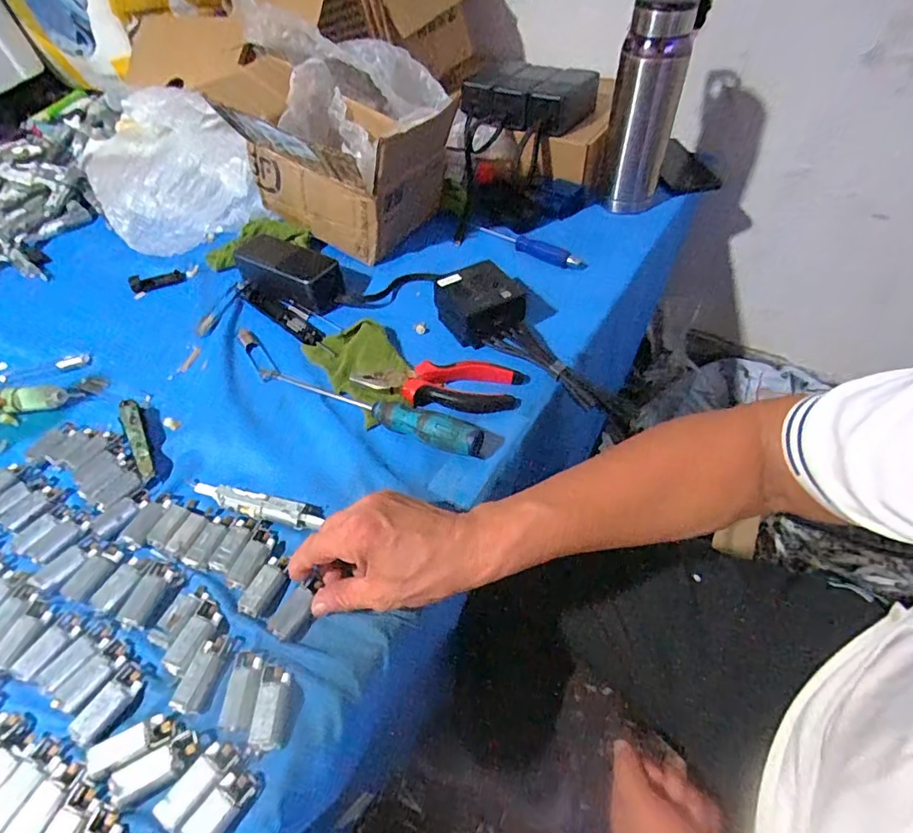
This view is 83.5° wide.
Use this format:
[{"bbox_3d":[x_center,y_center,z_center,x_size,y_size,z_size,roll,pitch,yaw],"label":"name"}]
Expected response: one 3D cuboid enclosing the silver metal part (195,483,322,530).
[{"bbox_3d":[-0.167,0.071,0.421,0.119,0.013,0.019,10,50,12],"label":"silver metal part"}]

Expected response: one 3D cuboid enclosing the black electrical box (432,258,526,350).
[{"bbox_3d":[0.028,-0.120,0.553,0.078,0.047,0.090,-24,52,-17],"label":"black electrical box"}]

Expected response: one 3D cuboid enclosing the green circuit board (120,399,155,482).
[{"bbox_3d":[-0.293,0.019,0.468,0.016,0.011,0.098,-24,52,-17],"label":"green circuit board"}]

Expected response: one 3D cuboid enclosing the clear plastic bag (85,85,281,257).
[{"bbox_3d":[-0.433,-0.384,0.750,0.210,0.109,0.344,-27,53,-19],"label":"clear plastic bag"}]

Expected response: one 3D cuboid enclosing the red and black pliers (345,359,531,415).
[{"bbox_3d":[-0.015,-0.031,0.497,0.162,0.018,0.051,1,49,4],"label":"red and black pliers"}]

